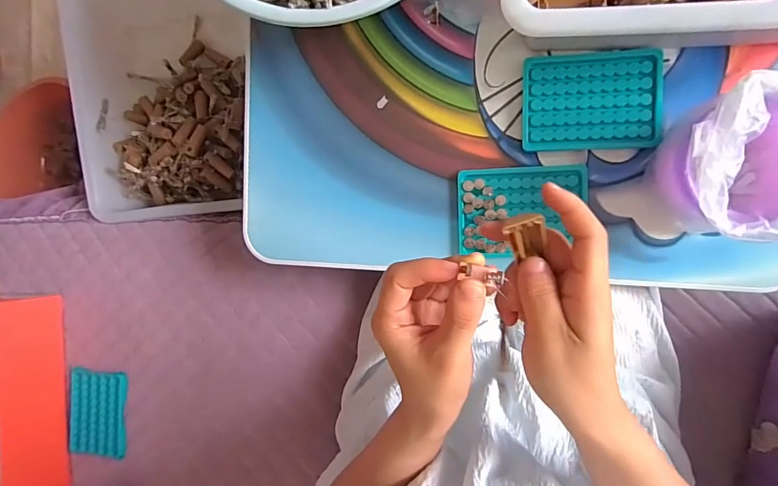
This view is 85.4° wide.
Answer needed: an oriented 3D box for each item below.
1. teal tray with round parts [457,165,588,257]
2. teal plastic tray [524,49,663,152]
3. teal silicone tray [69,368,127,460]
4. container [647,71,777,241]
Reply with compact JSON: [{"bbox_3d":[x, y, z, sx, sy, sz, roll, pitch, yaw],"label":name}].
[{"bbox_3d":[0.140,-0.034,0.450,0.130,0.007,0.092,-2,91,10],"label":"teal tray with round parts"},{"bbox_3d":[0.205,-0.145,0.431,0.130,0.009,0.096,0,92,10],"label":"teal plastic tray"},{"bbox_3d":[-0.424,0.248,0.611,0.083,0.011,0.123,3,92,10],"label":"teal silicone tray"},{"bbox_3d":[0.296,-0.062,0.359,0.107,0.114,0.114,19,95,9],"label":"container"}]

